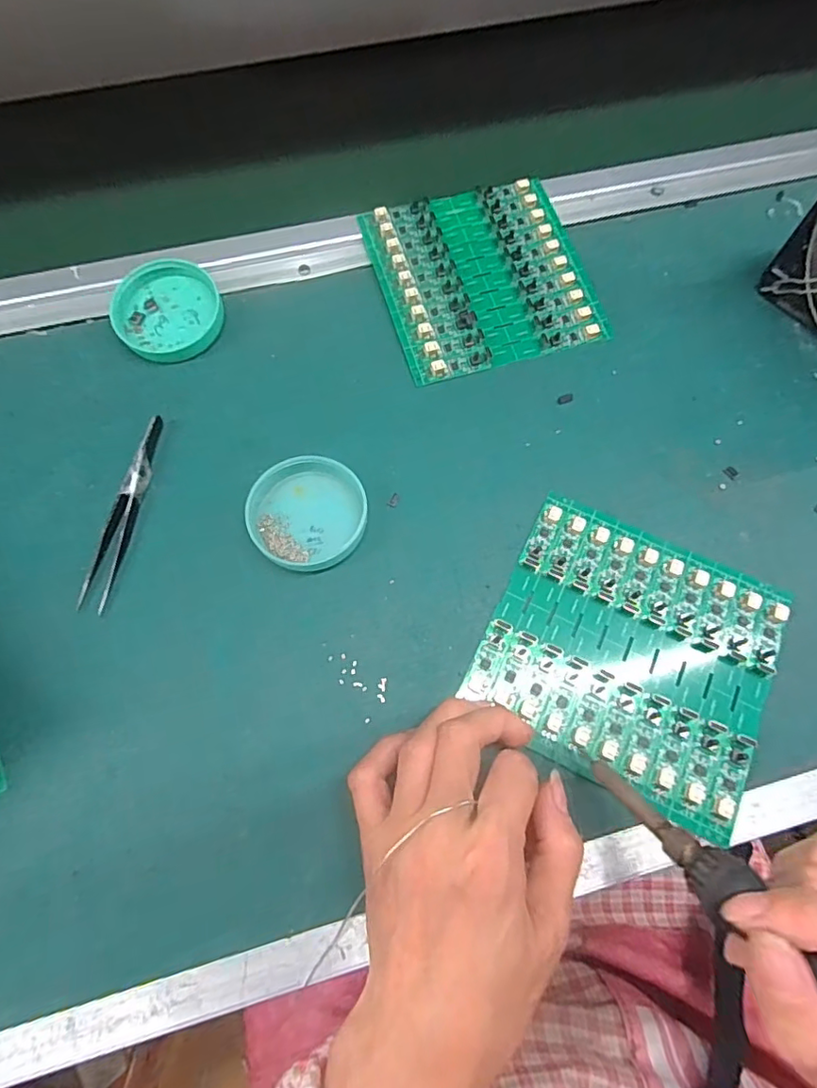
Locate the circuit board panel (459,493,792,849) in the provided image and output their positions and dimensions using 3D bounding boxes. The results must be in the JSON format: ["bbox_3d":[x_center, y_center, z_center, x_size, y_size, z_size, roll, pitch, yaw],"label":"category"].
[{"bbox_3d":[0.117,0.052,0.291,0.138,0.006,0.137,25,71,10],"label":"circuit board panel"}]

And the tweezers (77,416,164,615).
[{"bbox_3d":[-0.159,-0.020,0.312,0.015,0.012,0.115,9,71,3],"label":"tweezers"}]

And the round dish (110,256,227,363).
[{"bbox_3d":[-0.156,-0.151,0.356,0.071,0.014,0.065,0,71,0],"label":"round dish"}]

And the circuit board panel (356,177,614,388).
[{"bbox_3d":[0.049,-0.181,0.374,0.134,0.011,0.138,-16,72,-6],"label":"circuit board panel"}]

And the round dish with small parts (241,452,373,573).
[{"bbox_3d":[-0.056,-0.018,0.311,0.064,0.014,0.064,0,71,0],"label":"round dish with small parts"}]

